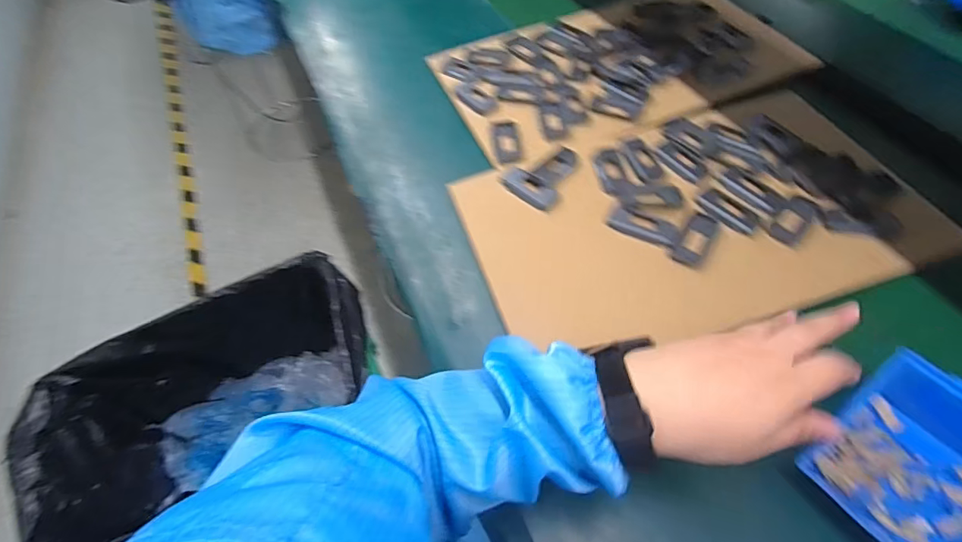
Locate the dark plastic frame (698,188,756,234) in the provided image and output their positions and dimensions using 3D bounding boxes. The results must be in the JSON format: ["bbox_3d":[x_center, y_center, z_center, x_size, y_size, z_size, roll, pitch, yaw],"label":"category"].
[{"bbox_3d":[0.291,-0.071,0.556,0.038,0.004,0.071,-34,61,-19],"label":"dark plastic frame"}]

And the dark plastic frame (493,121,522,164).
[{"bbox_3d":[0.036,-0.176,0.651,0.034,0.010,0.071,-5,56,1],"label":"dark plastic frame"}]

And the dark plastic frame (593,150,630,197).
[{"bbox_3d":[0.166,-0.126,0.600,0.034,0.004,0.082,-7,56,0],"label":"dark plastic frame"}]

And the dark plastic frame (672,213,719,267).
[{"bbox_3d":[0.244,-0.035,0.540,0.031,0.011,0.073,27,62,21],"label":"dark plastic frame"}]

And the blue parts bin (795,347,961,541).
[{"bbox_3d":[0.343,0.159,0.365,0.137,0.074,0.140,-31,59,-16],"label":"blue parts bin"}]

